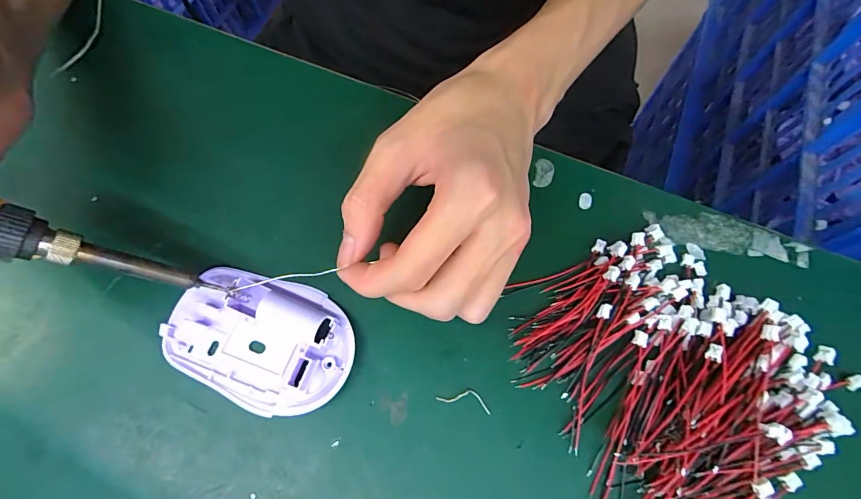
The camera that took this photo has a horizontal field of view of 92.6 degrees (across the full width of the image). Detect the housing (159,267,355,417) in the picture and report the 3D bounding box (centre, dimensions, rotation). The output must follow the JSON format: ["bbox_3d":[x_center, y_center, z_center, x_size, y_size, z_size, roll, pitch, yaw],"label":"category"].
[{"bbox_3d":[-0.085,0.043,0.205,0.093,0.018,0.061,20,70,10],"label":"housing"}]

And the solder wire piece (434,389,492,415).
[{"bbox_3d":[0.016,0.071,0.197,0.026,0.004,0.008,13,69,7],"label":"solder wire piece"}]

